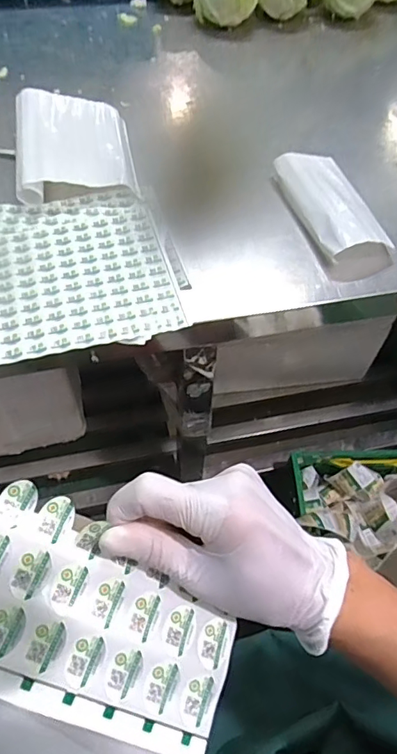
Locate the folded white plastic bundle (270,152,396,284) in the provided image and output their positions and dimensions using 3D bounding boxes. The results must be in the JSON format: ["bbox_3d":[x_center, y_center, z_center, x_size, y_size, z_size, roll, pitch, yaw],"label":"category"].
[{"bbox_3d":[0.183,-0.230,0.673,0.094,0.040,0.225,-14,59,-11],"label":"folded white plastic bundle"}]

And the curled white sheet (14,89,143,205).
[{"bbox_3d":[-0.182,-0.346,0.720,0.164,0.057,0.206,-8,58,-7],"label":"curled white sheet"}]

